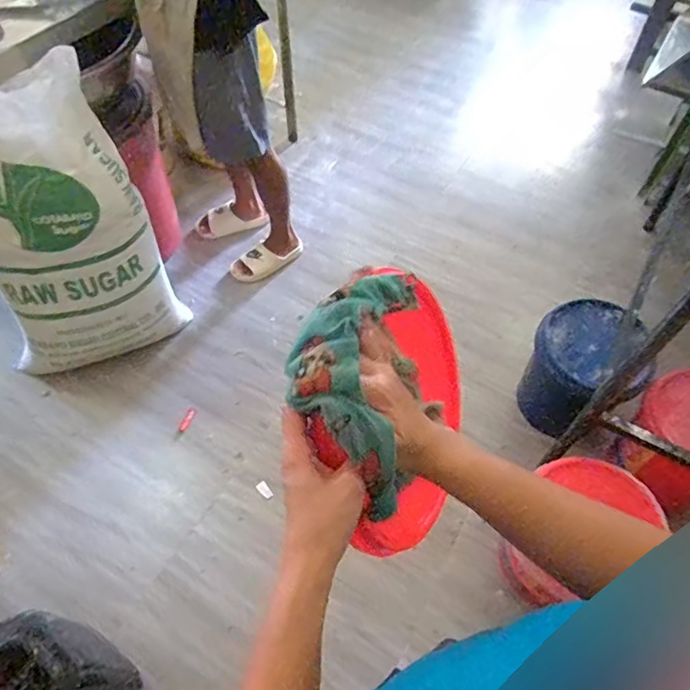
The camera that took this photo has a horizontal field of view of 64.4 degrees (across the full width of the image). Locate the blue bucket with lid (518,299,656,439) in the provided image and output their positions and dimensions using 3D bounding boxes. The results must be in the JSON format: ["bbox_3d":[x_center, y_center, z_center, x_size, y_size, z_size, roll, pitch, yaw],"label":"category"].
[{"bbox_3d":[0.619,0.081,1.439,0.236,0.339,0.290,-21,59,-15],"label":"blue bucket with lid"}]

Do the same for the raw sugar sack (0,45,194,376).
[{"bbox_3d":[-0.721,-0.272,1.357,0.453,0.762,0.287,-22,60,-16],"label":"raw sugar sack"}]

